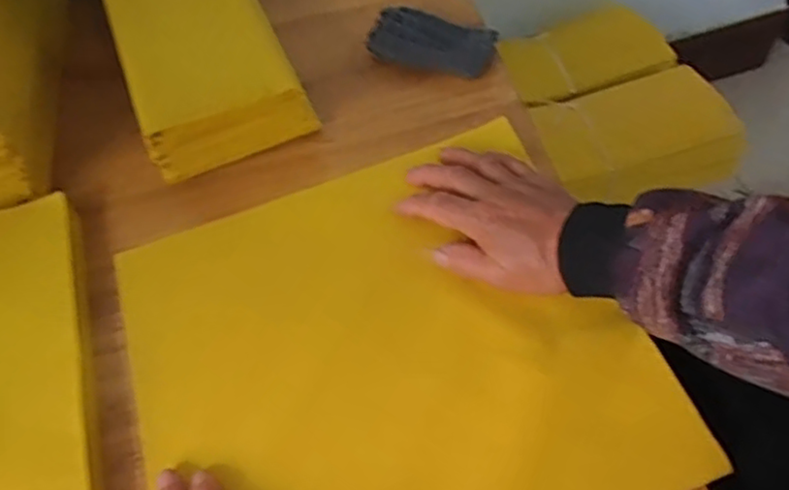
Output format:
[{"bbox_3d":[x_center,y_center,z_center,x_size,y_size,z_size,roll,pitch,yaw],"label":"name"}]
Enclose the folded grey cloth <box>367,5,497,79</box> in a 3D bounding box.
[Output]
[{"bbox_3d":[0.032,-0.177,0.583,0.114,0.037,0.048,14,58,14],"label":"folded grey cloth"}]

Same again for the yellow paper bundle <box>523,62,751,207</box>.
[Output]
[{"bbox_3d":[0.289,-0.134,0.797,0.222,0.065,0.141,-12,55,-1],"label":"yellow paper bundle"}]

